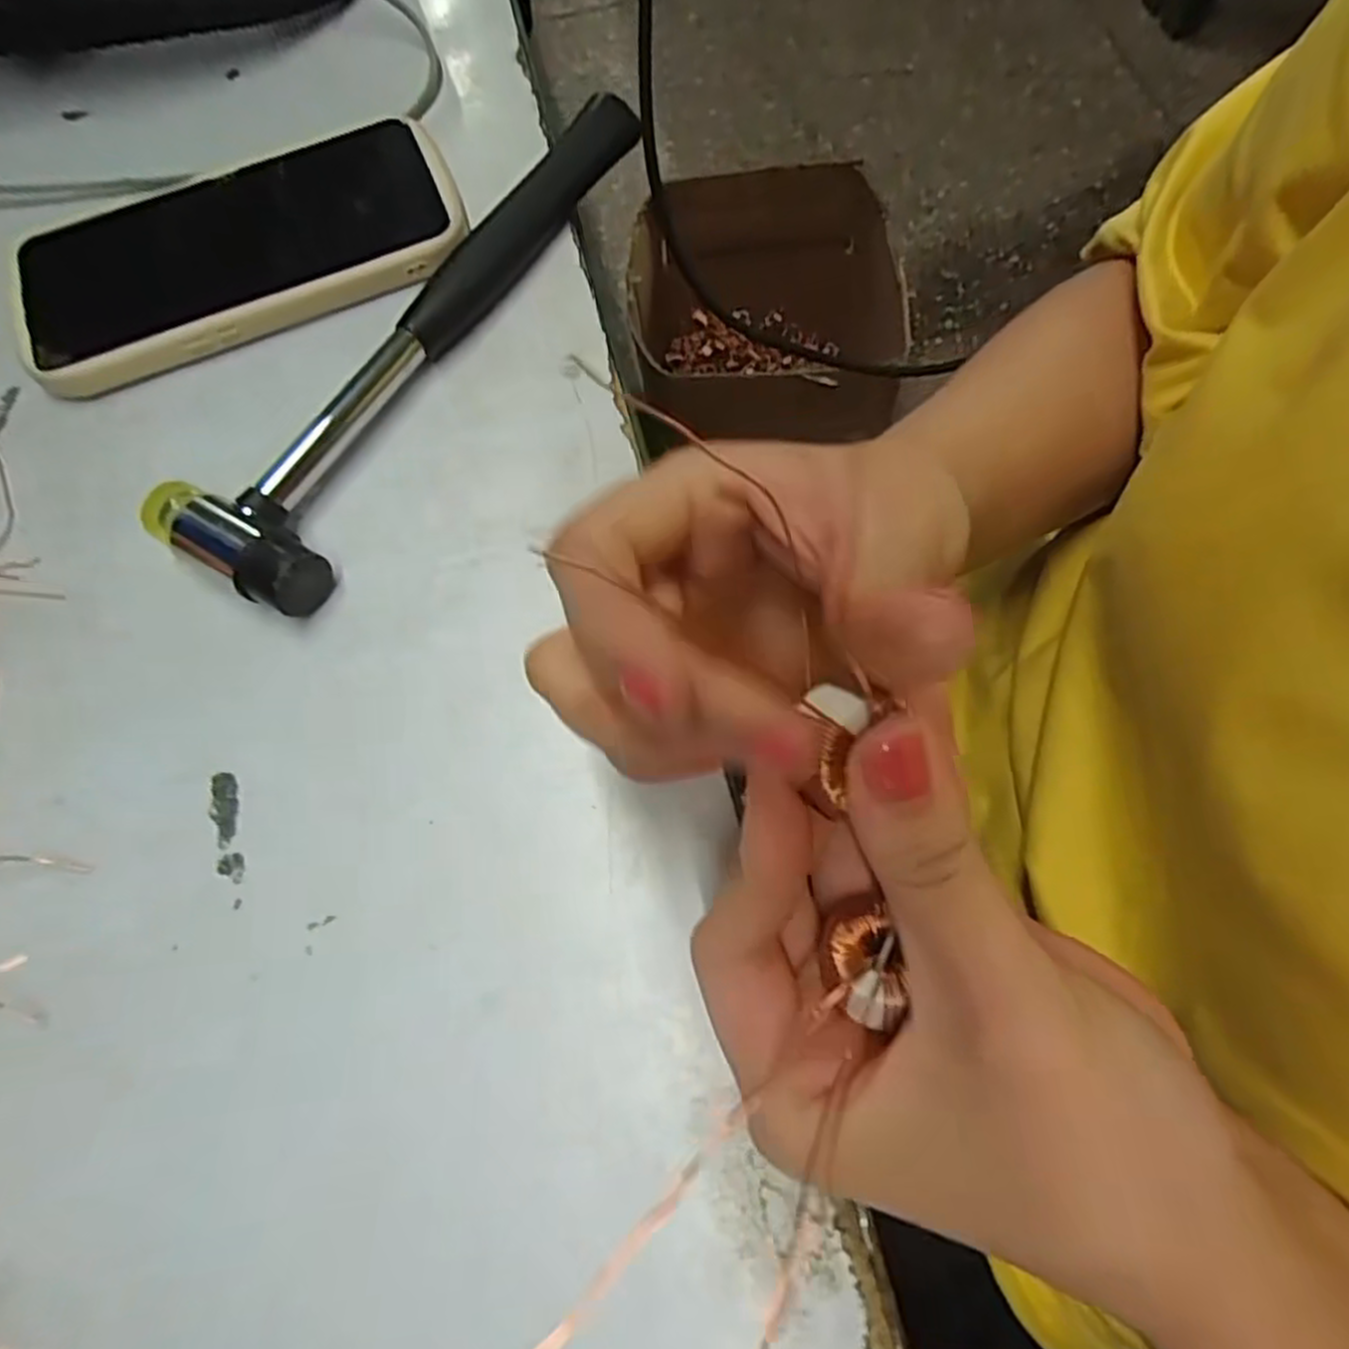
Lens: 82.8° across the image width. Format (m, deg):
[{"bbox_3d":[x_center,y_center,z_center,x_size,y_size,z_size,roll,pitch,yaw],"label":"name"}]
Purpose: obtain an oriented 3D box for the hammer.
[{"bbox_3d":[-0.092,-0.128,0.277,0.060,0.021,0.231,24,72,10],"label":"hammer"}]

